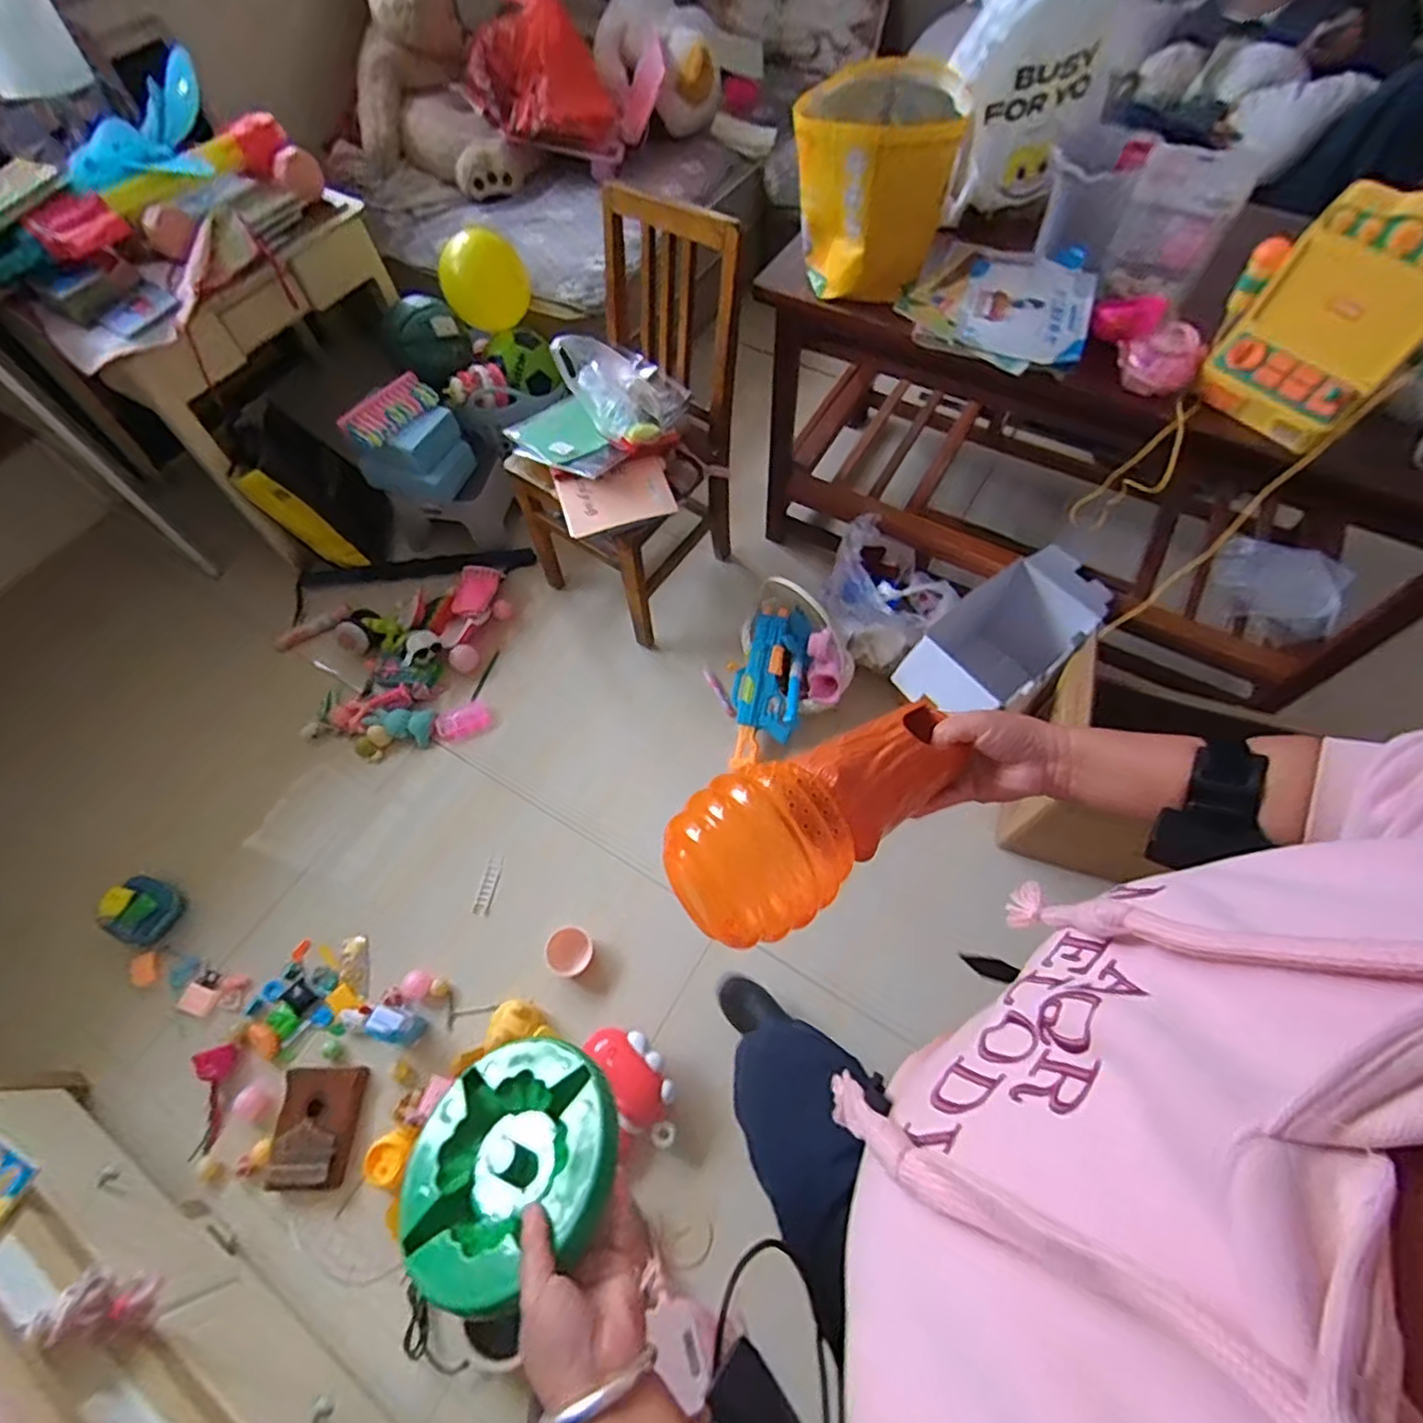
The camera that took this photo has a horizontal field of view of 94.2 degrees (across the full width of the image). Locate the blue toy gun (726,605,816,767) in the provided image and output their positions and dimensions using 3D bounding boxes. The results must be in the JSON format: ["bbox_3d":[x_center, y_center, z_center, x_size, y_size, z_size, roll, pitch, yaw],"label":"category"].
[{"bbox_3d":[0.122,-0.055,1.422,0.151,0.069,0.364,11,86,-2],"label":"blue toy gun"}]

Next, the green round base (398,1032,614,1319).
[{"bbox_3d":[-0.144,0.316,0.465,0.151,0.024,0.153,-17,37,14],"label":"green round base"}]

